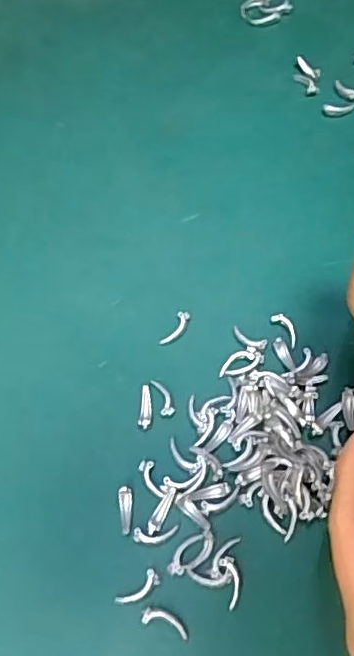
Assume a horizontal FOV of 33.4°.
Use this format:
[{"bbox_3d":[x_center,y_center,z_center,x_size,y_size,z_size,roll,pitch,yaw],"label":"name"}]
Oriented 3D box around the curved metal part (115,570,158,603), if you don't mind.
[{"bbox_3d":[-0.016,0.109,0.247,0.020,0.004,0.007,-37,66,-15],"label":"curved metal part"}]

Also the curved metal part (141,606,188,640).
[{"bbox_3d":[-0.005,0.120,0.241,0.020,0.004,0.007,17,64,12],"label":"curved metal part"}]

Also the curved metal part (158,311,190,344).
[{"bbox_3d":[-0.001,0.000,0.302,0.008,0.004,0.021,30,68,18],"label":"curved metal part"}]

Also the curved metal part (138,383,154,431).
[{"bbox_3d":[-0.015,0.038,0.282,0.007,0.004,0.021,1,62,4],"label":"curved metal part"}]

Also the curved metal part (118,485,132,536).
[{"bbox_3d":[-0.023,0.081,0.261,0.006,0.005,0.021,-7,62,0],"label":"curved metal part"}]

